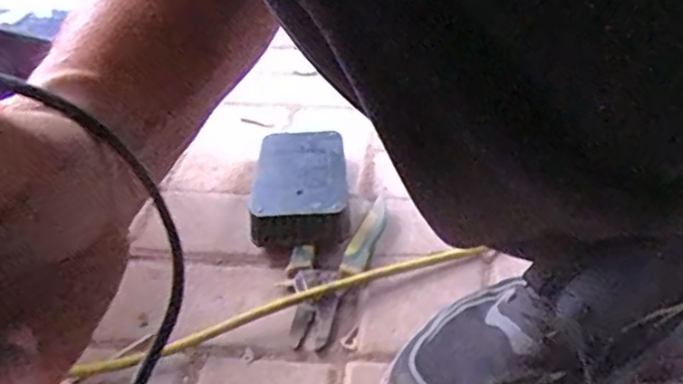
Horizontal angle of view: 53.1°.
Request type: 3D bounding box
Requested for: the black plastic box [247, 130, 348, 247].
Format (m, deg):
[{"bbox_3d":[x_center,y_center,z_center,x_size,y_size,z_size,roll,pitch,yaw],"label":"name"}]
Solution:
[{"bbox_3d":[-0.038,-0.006,0.612,0.083,0.040,0.174,-3,32,-1],"label":"black plastic box"}]

